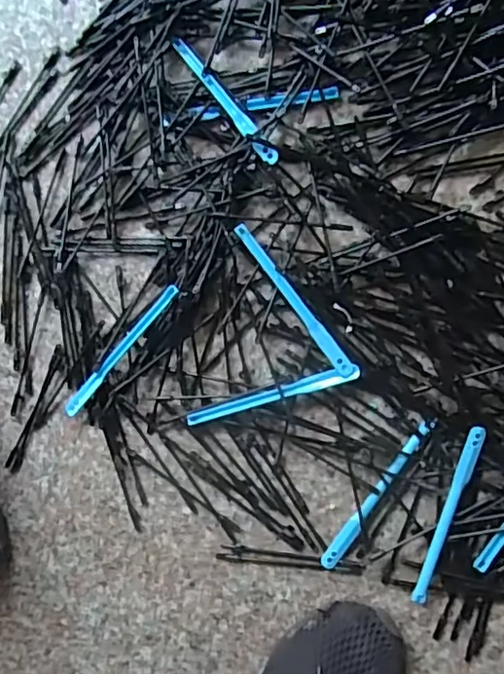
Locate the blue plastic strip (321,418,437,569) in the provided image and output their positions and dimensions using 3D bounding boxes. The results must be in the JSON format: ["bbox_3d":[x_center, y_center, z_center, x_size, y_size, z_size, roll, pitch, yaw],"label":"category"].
[{"bbox_3d":[0.099,0.124,0.461,0.012,0.010,0.145,35,97,6],"label":"blue plastic strip"}]

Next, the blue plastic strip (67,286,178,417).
[{"bbox_3d":[-0.110,0.013,0.483,0.011,0.015,0.144,43,98,5],"label":"blue plastic strip"}]

